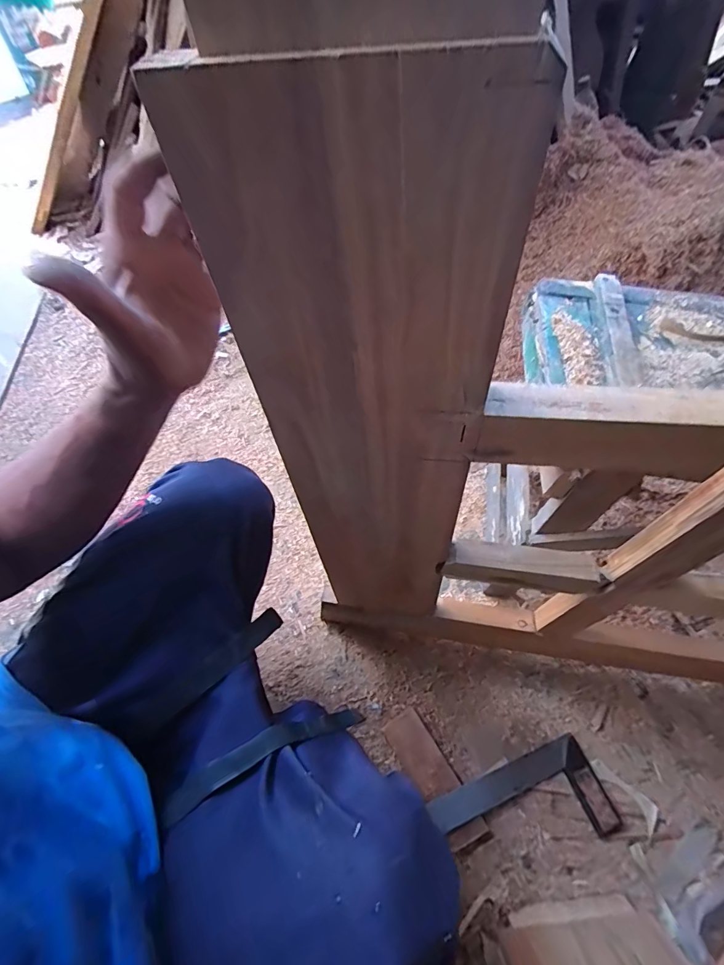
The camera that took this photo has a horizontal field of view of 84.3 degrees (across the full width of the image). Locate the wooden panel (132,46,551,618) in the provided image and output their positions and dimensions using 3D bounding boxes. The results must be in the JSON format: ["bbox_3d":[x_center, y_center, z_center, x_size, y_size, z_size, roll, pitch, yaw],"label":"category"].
[{"bbox_3d":[0.012,0.009,0.351,0.146,0.529,0.017,4,56,8],"label":"wooden panel"}]

